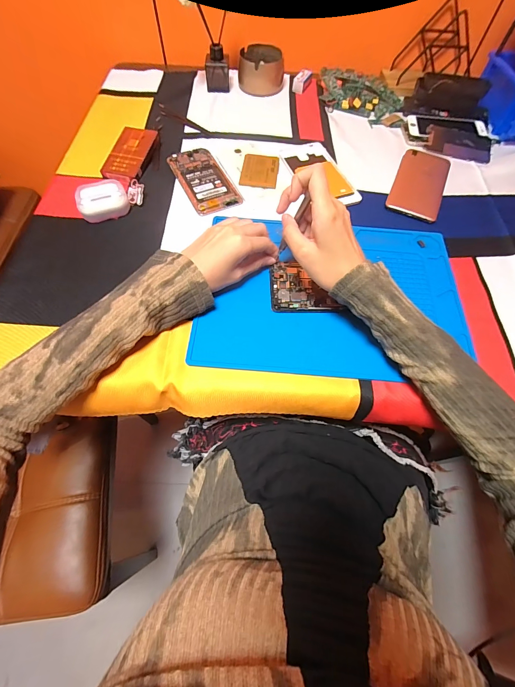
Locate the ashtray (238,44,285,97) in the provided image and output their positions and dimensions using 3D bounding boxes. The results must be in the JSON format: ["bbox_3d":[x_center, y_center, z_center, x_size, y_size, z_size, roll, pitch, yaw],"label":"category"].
[{"bbox_3d":[0.007,-0.519,0.584,0.085,0.047,0.092,-2,63,-2],"label":"ashtray"}]

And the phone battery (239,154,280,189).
[{"bbox_3d":[0.004,-0.265,0.472,0.055,0.007,0.070,6,63,2],"label":"phone battery"}]

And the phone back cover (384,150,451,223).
[{"bbox_3d":[0.251,-0.250,0.474,0.078,0.009,0.156,22,65,9],"label":"phone back cover"}]

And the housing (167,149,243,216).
[{"bbox_3d":[-0.082,-0.249,0.465,0.068,0.006,0.139,-24,66,-13],"label":"housing"}]

